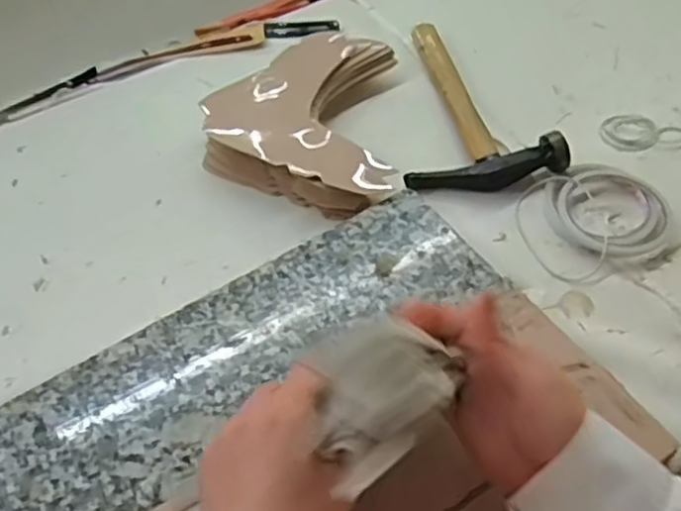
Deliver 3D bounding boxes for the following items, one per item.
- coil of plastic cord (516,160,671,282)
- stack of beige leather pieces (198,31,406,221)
[{"bbox_3d":[0.208,-0.036,0.559,0.123,0.015,0.098,-22,55,-14],"label":"coil of plastic cord"},{"bbox_3d":[-0.009,-0.135,0.634,0.191,0.050,0.198,24,58,19],"label":"stack of beige leather pieces"}]

